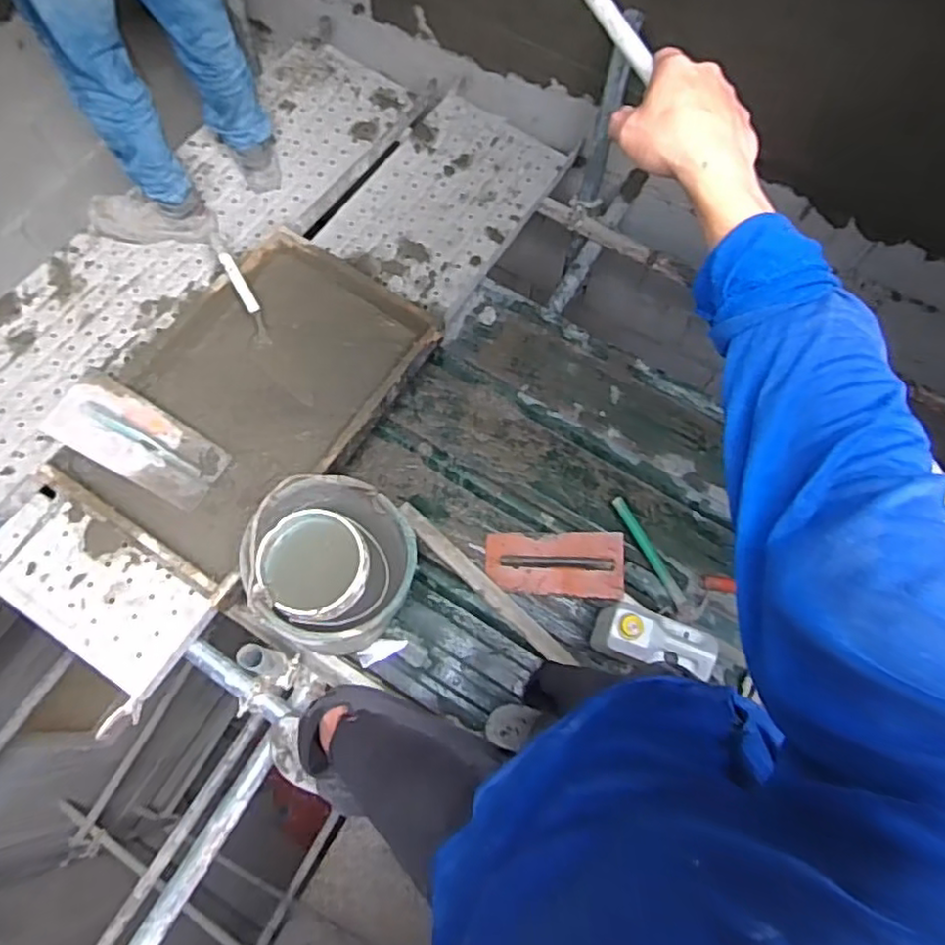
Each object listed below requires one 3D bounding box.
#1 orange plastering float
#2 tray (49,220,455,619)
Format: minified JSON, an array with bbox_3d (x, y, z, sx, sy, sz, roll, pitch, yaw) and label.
[{"bbox_3d":[0.191,0.214,1.525,0.317,0.030,0.148,1,89,4],"label":"orange plastering float"},{"bbox_3d":[-0.489,-0.170,1.460,0.518,0.084,0.773,31,71,11],"label":"tray"}]

